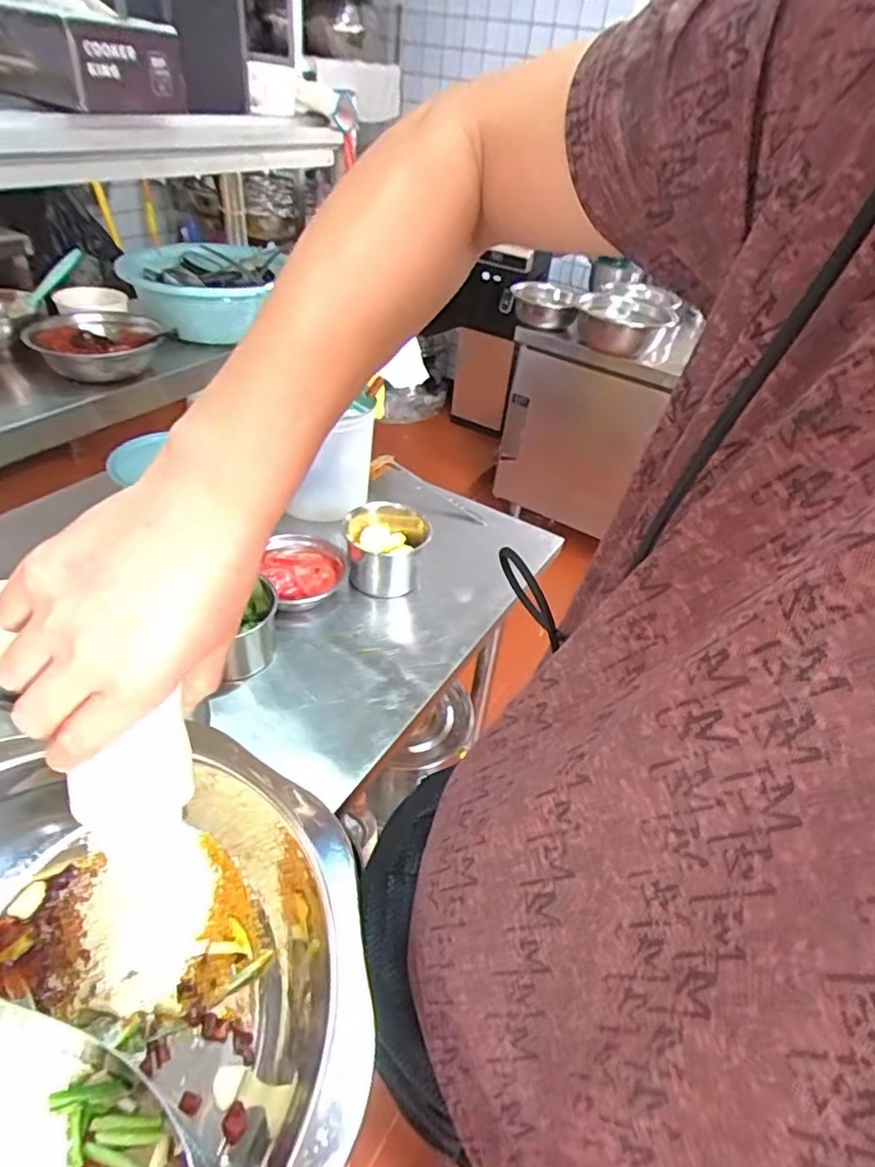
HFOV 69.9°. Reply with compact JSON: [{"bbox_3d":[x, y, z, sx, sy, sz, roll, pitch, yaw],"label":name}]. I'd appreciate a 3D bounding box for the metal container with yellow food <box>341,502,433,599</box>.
[{"bbox_3d":[-0.083,-0.055,0.993,0.126,0.092,0.128,6,42,-1],"label":"metal container with yellow food"}]

